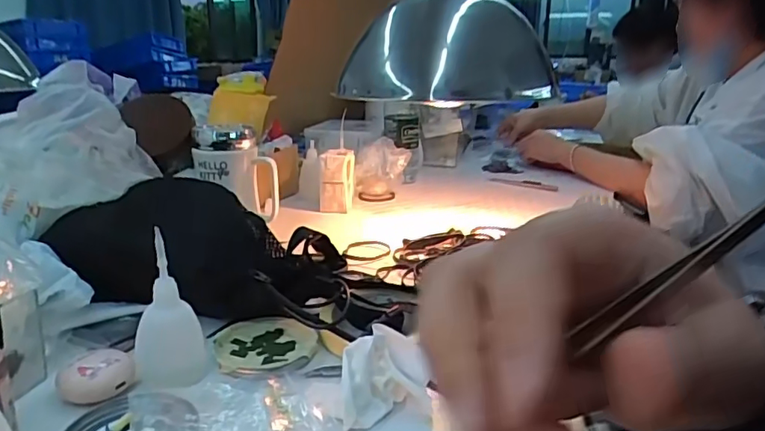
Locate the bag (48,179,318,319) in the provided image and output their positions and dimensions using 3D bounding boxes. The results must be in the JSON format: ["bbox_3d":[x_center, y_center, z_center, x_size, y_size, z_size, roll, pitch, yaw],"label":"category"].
[{"bbox_3d":[-0.169,0.032,0.512,0.220,0.101,0.111,-1,17,9],"label":"bag"}]

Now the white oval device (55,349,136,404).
[{"bbox_3d":[-0.199,0.111,0.386,0.047,0.025,0.028,-6,17,-8],"label":"white oval device"}]

